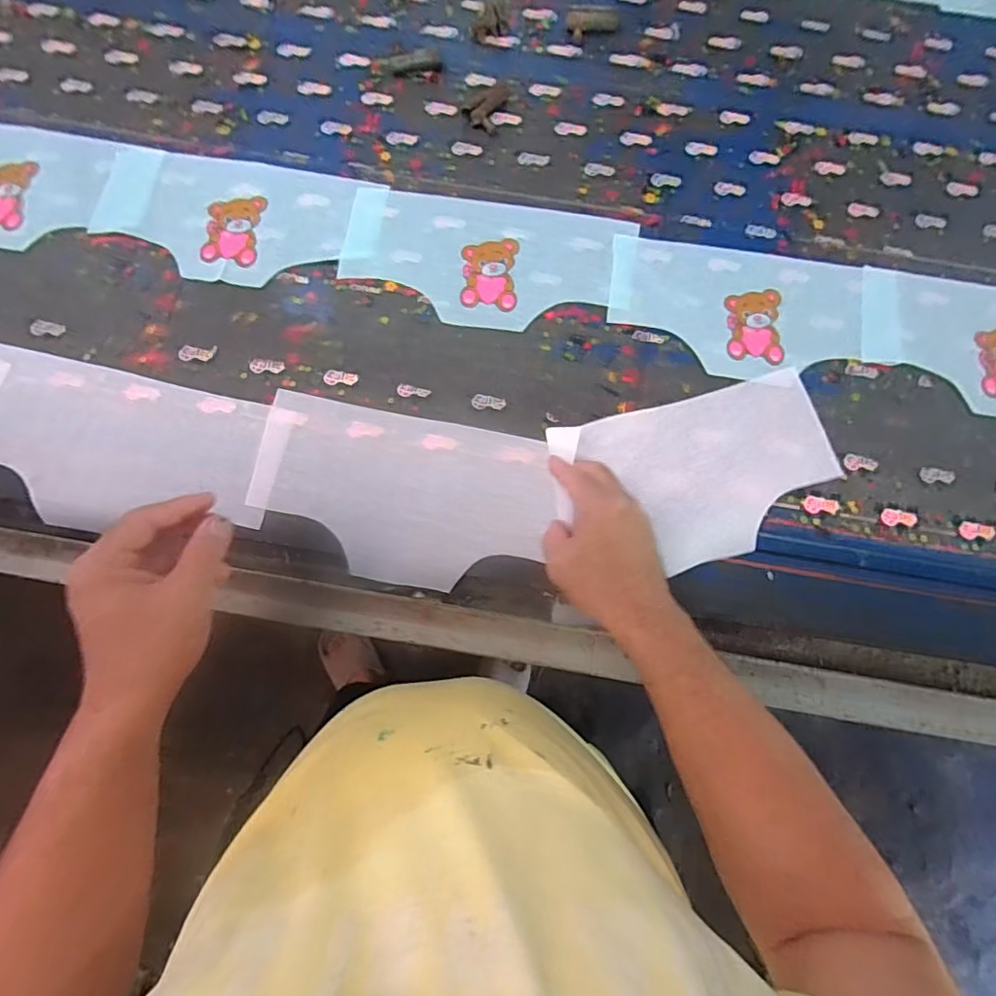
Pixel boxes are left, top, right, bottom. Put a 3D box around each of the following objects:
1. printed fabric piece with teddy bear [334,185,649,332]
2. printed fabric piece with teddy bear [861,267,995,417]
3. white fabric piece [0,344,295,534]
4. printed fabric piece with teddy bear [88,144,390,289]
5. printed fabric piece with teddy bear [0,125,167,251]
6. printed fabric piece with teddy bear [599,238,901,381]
[{"bbox_3d":[-0.011,-0.255,0.588,0.308,0.004,0.153,10,75,1],"label":"printed fabric piece with teddy bear"},{"bbox_3d":[0.527,-0.159,0.577,0.276,0.005,0.152,9,75,1],"label":"printed fabric piece with teddy bear"},{"bbox_3d":[-0.375,-0.048,0.530,0.318,0.013,0.153,13,82,1],"label":"white fabric piece"},{"bbox_3d":[-0.283,-0.303,0.592,0.301,0.005,0.150,8,75,1],"label":"printed fabric piece with teddy bear"},{"bbox_3d":[-0.533,-0.340,0.594,0.306,0.008,0.145,11,77,3],"label":"printed fabric piece with teddy bear"},{"bbox_3d":[0.278,-0.199,0.581,0.313,0.005,0.151,6,75,0],"label":"printed fabric piece with teddy bear"}]

